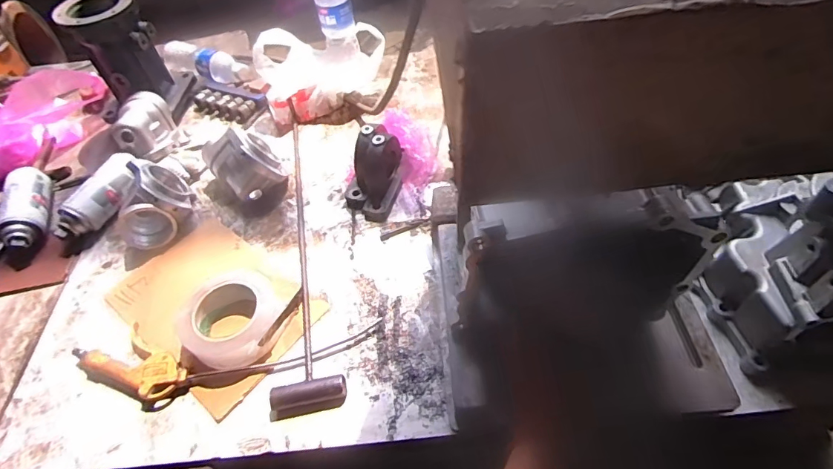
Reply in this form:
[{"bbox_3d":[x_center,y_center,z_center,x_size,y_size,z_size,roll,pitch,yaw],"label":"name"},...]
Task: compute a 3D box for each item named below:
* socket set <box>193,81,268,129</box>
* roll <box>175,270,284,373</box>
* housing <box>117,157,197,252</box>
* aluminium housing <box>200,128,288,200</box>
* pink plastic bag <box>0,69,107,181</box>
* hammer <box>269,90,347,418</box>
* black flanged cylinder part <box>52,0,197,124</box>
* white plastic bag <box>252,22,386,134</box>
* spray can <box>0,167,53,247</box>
[{"bbox_3d":[-0.381,-0.264,0.912,0.178,0.037,0.080,20,57,20],"label":"socket set"},{"bbox_3d":[-0.230,0.100,0.568,0.111,0.049,0.121,-3,52,4],"label":"roll"},{"bbox_3d":[-0.406,-0.052,0.695,0.097,0.087,0.127,-18,52,-8],"label":"housing"},{"bbox_3d":[-0.278,-0.116,0.734,0.098,0.093,0.114,-33,56,-18],"label":"aluminium housing"},{"bbox_3d":[-0.718,-0.222,0.862,0.098,0.096,0.265,11,54,14],"label":"pink plastic bag"},{"bbox_3d":[-0.167,-0.017,0.682,0.084,0.027,0.558,-10,52,-2],"label":"hammer"},{"bbox_3d":[-0.535,-0.330,0.841,0.133,0.195,0.127,-4,52,3],"label":"black flanged cylinder part"},{"bbox_3d":[-0.183,-0.305,0.847,0.211,0.122,0.102,-22,53,-11],"label":"white plastic bag"},{"bbox_3d":[-0.626,-0.045,0.726,0.055,0.052,0.162,-22,53,-11],"label":"spray can"}]

